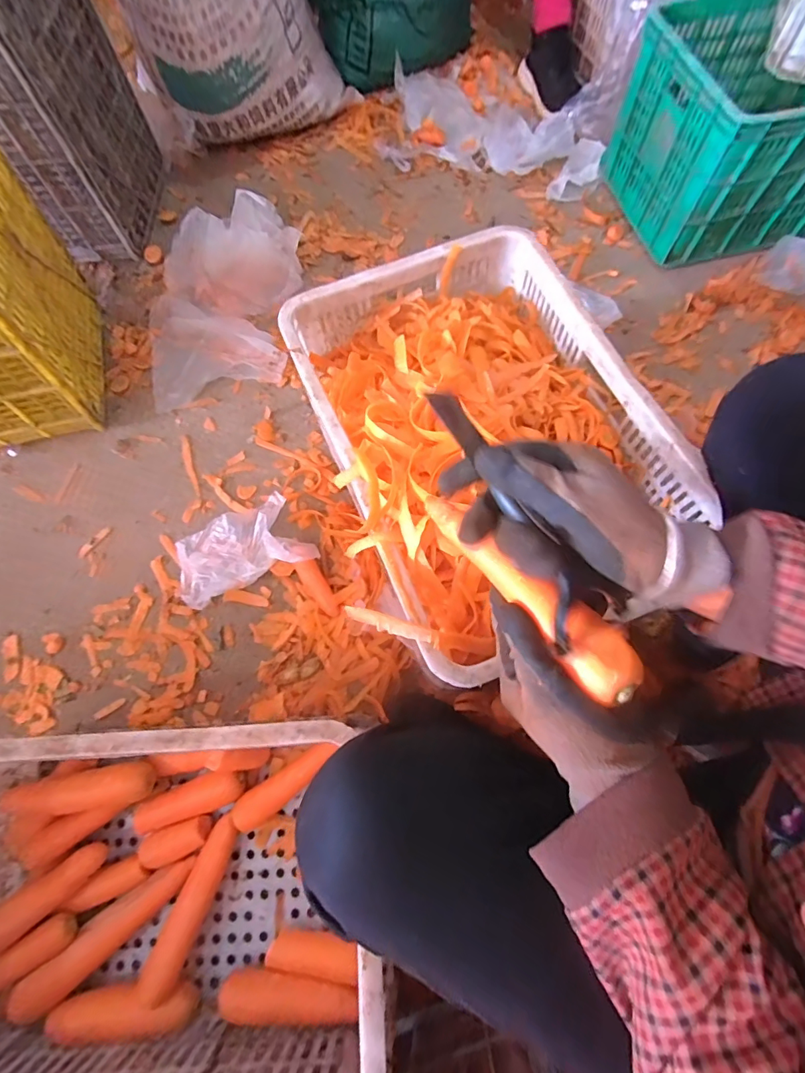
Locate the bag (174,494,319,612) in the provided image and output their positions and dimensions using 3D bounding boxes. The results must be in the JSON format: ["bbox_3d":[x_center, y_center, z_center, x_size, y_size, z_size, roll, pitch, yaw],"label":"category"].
[{"bbox_3d":[-0.260,0.015,0.749,0.209,0.049,0.134,-23,71,-6],"label":"bag"}]

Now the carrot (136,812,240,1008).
[{"bbox_3d":[-0.251,0.441,0.560,0.034,0.039,0.176,13,47,7],"label":"carrot"}]

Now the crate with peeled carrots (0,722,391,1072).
[{"bbox_3d":[-0.272,0.394,0.492,0.511,0.278,0.345,-3,70,1],"label":"crate with peeled carrots"}]

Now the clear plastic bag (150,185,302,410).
[{"bbox_3d":[-0.357,-0.478,0.915,0.271,0.096,0.435,1,70,3],"label":"clear plastic bag"}]

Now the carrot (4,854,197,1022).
[{"bbox_3d":[-0.359,0.481,0.563,0.230,0.036,0.045,-39,73,-11],"label":"carrot"}]

